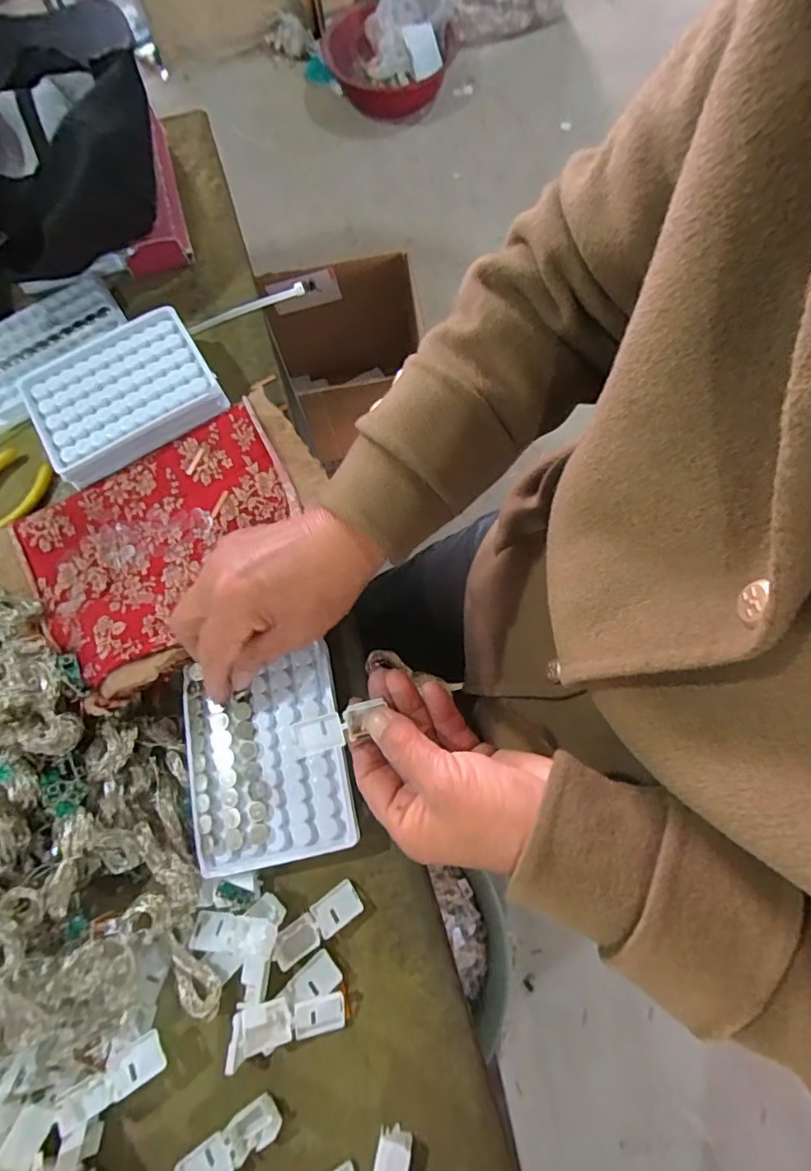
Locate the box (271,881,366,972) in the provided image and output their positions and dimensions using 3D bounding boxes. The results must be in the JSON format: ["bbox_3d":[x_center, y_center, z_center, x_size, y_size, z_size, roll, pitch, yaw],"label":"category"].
[{"bbox_3d":[-0.051,0.198,0.313,0.054,0.010,0.019,-36,75,-9],"label":"box"}]

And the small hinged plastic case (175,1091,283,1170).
[{"bbox_3d":[-0.095,0.300,0.285,0.058,0.008,0.019,-35,75,-8],"label":"small hinged plastic case"}]

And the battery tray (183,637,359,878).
[{"bbox_3d":[-0.085,0.105,0.329,0.093,0.009,0.118,-12,73,-2],"label":"battery tray"}]

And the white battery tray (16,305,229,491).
[{"bbox_3d":[-0.214,-0.145,0.406,0.130,0.025,0.098,-31,74,-7],"label":"white battery tray"}]

